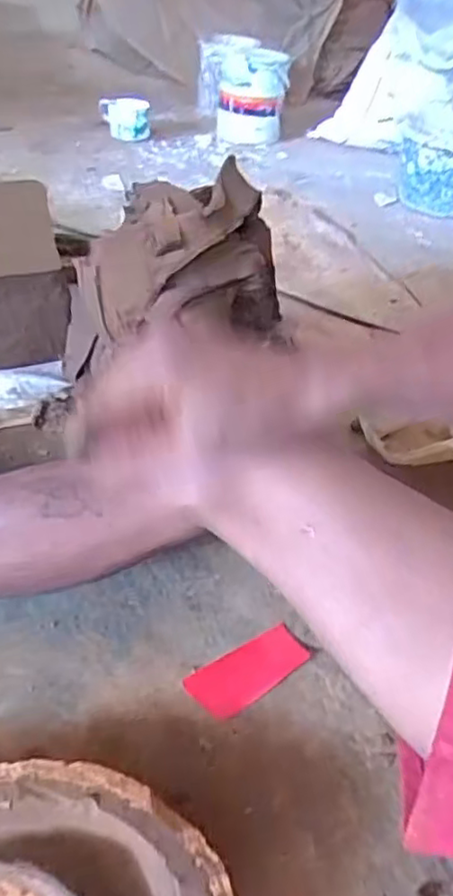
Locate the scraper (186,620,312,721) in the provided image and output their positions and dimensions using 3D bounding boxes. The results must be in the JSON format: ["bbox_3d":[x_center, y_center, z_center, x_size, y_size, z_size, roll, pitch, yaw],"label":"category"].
[{"bbox_3d":[0.020,0.192,0.552,0.106,0.007,0.046,-23,50,-29],"label":"scraper"}]

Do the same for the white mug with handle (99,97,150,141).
[{"bbox_3d":[-0.257,-0.834,1.614,0.125,0.084,0.114,-3,44,-12],"label":"white mug with handle"}]

